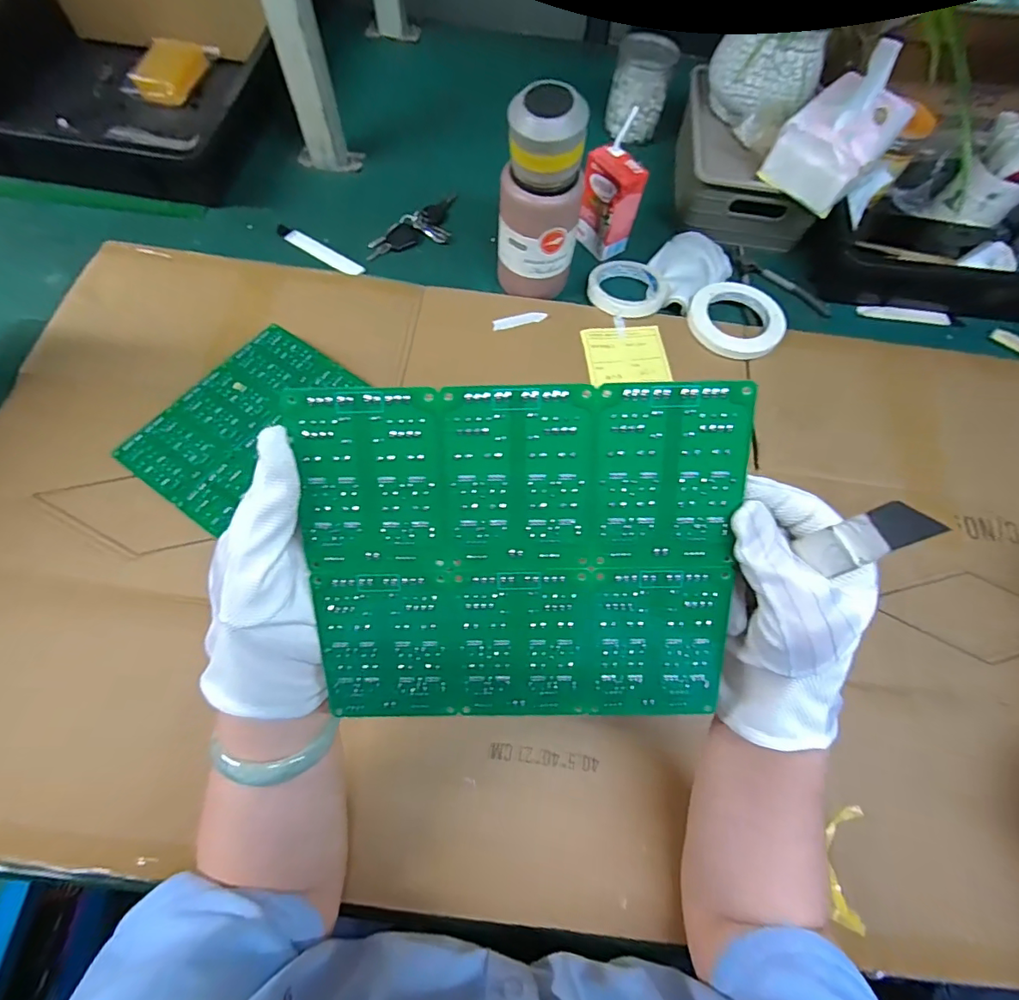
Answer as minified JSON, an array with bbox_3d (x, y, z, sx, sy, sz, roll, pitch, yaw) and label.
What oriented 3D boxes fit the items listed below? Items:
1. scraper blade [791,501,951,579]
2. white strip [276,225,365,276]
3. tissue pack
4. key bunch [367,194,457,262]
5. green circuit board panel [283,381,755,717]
[{"bbox_3d":[0.148,0.016,0.202,0.004,0.051,0.018,-13,68,-27],"label":"scraper blade"},{"bbox_3d":[-0.252,-0.327,0.633,0.142,0.009,0.028,31,69,10],"label":"white strip"},{"bbox_3d":[0.386,-0.426,0.551,0.137,0.112,0.097,-41,74,-18],"label":"tissue pack"},{"bbox_3d":[-0.115,-0.366,0.655,0.068,0.016,0.165,42,71,14],"label":"key bunch"},{"bbox_3d":[0.006,0.033,0.239,0.202,0.004,0.171,-1,107,1],"label":"green circuit board panel"}]

